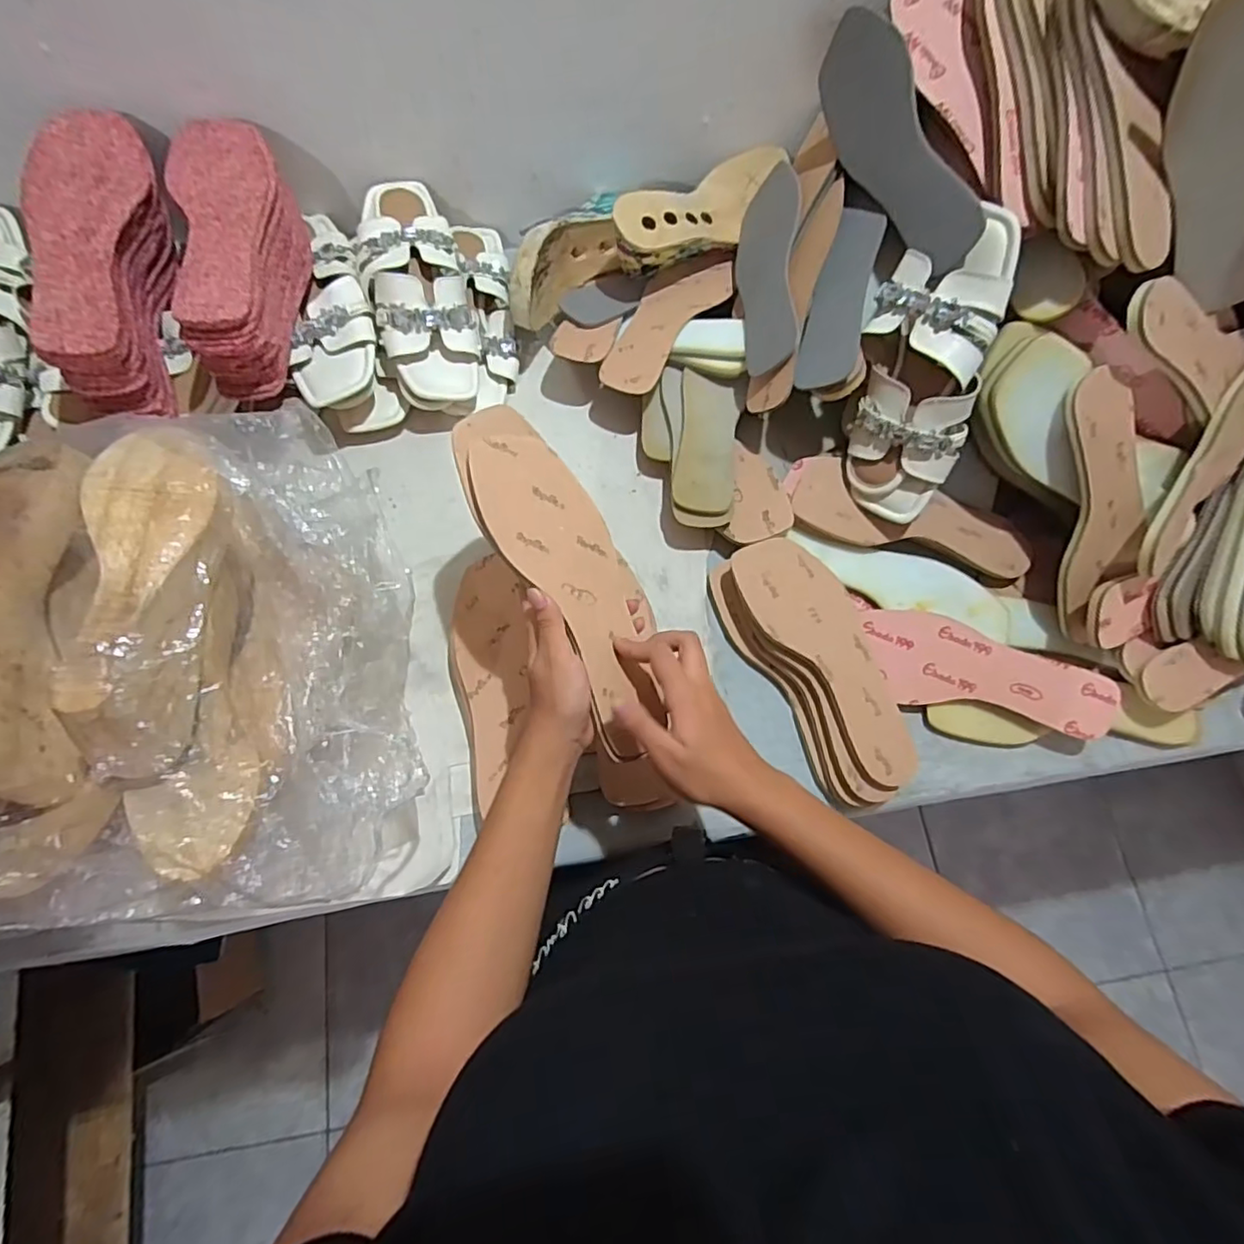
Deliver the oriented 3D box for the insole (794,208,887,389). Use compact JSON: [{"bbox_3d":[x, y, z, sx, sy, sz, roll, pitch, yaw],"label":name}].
[{"bbox_3d":[0.196,-0.288,0.548,0.051,0.008,0.160,13,87,33],"label":"insole"}]

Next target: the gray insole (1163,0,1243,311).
[{"bbox_3d":[0.430,-0.323,0.433,0.079,0.233,0.017,-1,59,31],"label":"gray insole"}]

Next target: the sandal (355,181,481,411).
[{"bbox_3d":[-0.207,-0.335,0.621,0.099,0.063,0.231,-15,74,-7],"label":"sandal"}]

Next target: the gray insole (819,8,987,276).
[{"bbox_3d":[0.229,-0.404,0.526,0.008,0.075,0.241,-14,80,-29],"label":"gray insole"}]

